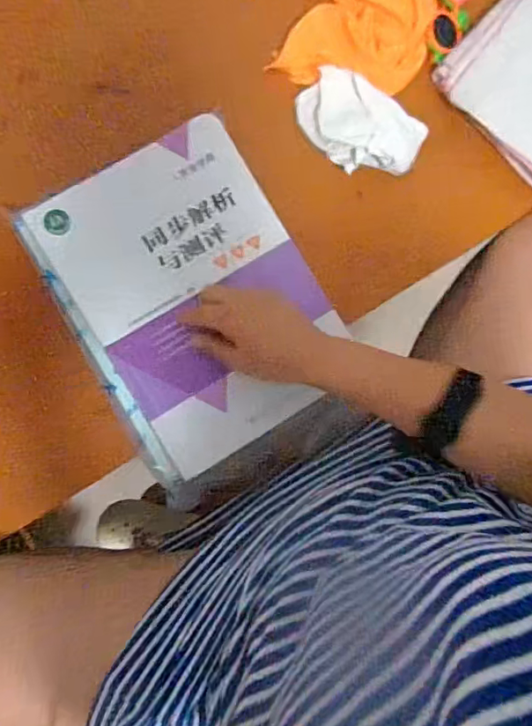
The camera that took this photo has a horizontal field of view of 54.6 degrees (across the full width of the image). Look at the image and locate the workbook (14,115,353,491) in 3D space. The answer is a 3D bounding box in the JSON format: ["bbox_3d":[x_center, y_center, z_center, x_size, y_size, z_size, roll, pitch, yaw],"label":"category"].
[{"bbox_3d":[-0.071,-0.063,0.499,0.225,0.028,0.292,-29,88,-5],"label":"workbook"}]

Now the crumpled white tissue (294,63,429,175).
[{"bbox_3d":[0.097,-0.246,0.547,0.135,0.055,0.074,28,85,-3],"label":"crumpled white tissue"}]

